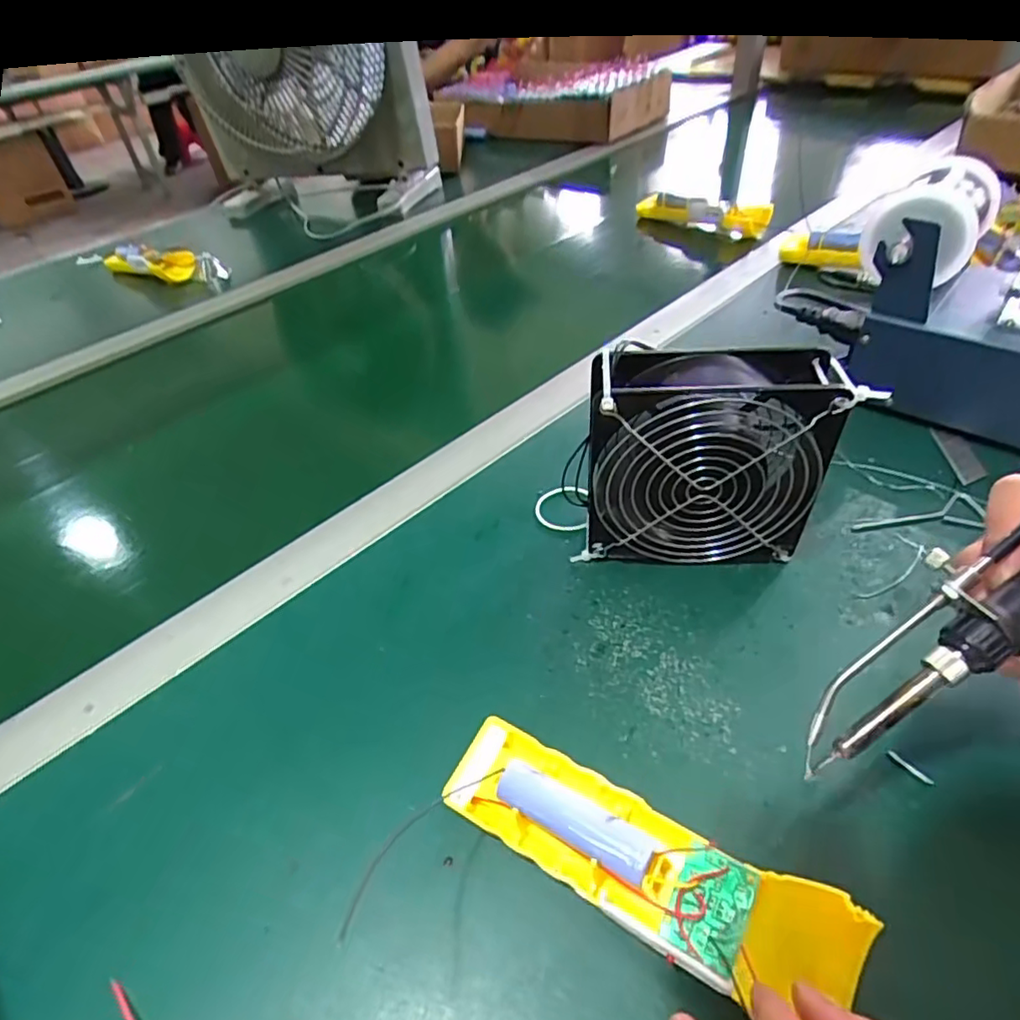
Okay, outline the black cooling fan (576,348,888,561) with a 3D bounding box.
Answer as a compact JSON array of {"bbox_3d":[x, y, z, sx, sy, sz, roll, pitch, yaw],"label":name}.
[{"bbox_3d":[0.105,-0.024,0.329,0.129,0.123,0.045,2,46,7],"label":"black cooling fan"}]

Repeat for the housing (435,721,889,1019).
[{"bbox_3d":[0.046,0.135,0.234,0.162,0.017,0.046,17,49,28],"label":"housing"}]

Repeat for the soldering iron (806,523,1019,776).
[{"bbox_3d":[0.187,0.019,0.215,0.205,0.017,0.034,-40,50,2],"label":"soldering iron"}]

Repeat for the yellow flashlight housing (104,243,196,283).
[{"bbox_3d":[-0.480,-0.330,0.789,0.164,0.029,0.035,15,49,19],"label":"yellow flashlight housing"}]

